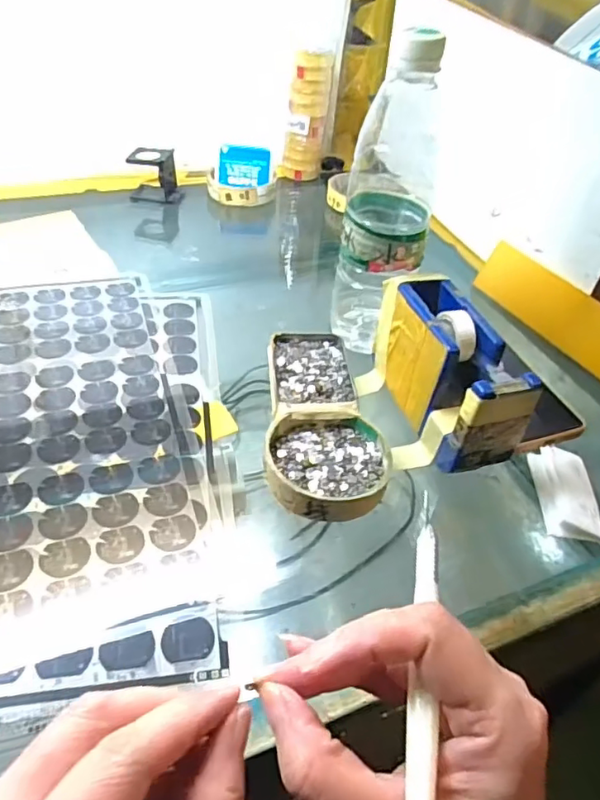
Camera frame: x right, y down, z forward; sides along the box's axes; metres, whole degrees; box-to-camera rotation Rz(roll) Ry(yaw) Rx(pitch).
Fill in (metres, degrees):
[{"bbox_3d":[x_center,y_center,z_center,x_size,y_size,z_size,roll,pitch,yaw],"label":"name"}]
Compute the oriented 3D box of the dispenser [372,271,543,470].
[{"bbox_3d":[0.099,-0.021,0.389,0.053,0.073,0.137,-9,45,-16],"label":"dispenser"}]

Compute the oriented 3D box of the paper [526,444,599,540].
[{"bbox_3d":[0.175,0.061,0.372,0.037,0.014,0.072,7,43,1],"label":"paper"}]

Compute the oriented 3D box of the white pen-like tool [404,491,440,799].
[{"bbox_3d":[0.040,0.096,0.183,0.008,0.004,0.151,10,50,4],"label":"white pen-like tool"}]

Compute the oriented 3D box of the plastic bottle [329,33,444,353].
[{"bbox_3d":[0.064,-0.137,0.413,0.063,0.219,0.070,11,43,5],"label":"plastic bottle"}]

